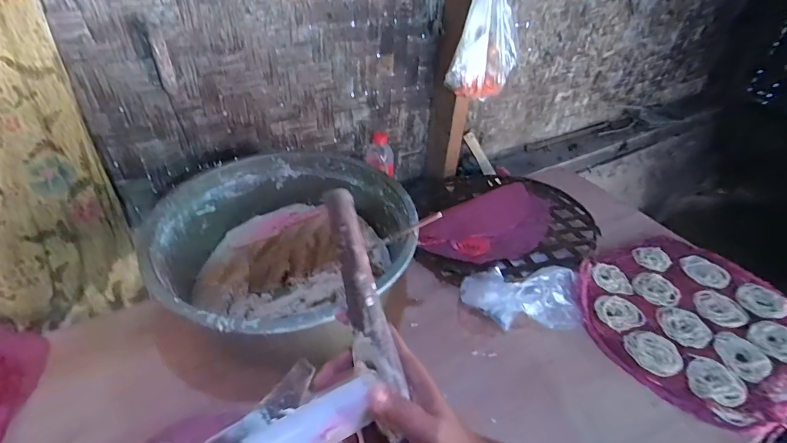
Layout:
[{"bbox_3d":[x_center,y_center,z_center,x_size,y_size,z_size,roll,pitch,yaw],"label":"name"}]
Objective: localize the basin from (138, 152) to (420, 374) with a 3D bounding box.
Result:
[{"bbox_3d":[-0.176,0.052,0.690,0.388,0.164,0.395,1,39,-1],"label":"basin"}]

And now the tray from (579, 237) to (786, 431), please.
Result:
[{"bbox_3d":[0.508,0.160,0.683,0.337,0.034,0.328,-16,43,-20],"label":"tray"}]

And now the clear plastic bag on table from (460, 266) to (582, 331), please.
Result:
[{"bbox_3d":[0.217,0.124,0.676,0.199,0.084,0.085,2,39,0],"label":"clear plastic bag on table"}]

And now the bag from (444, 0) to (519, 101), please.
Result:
[{"bbox_3d":[0.189,-0.392,0.793,0.123,0.282,0.125,15,41,15],"label":"bag"}]

